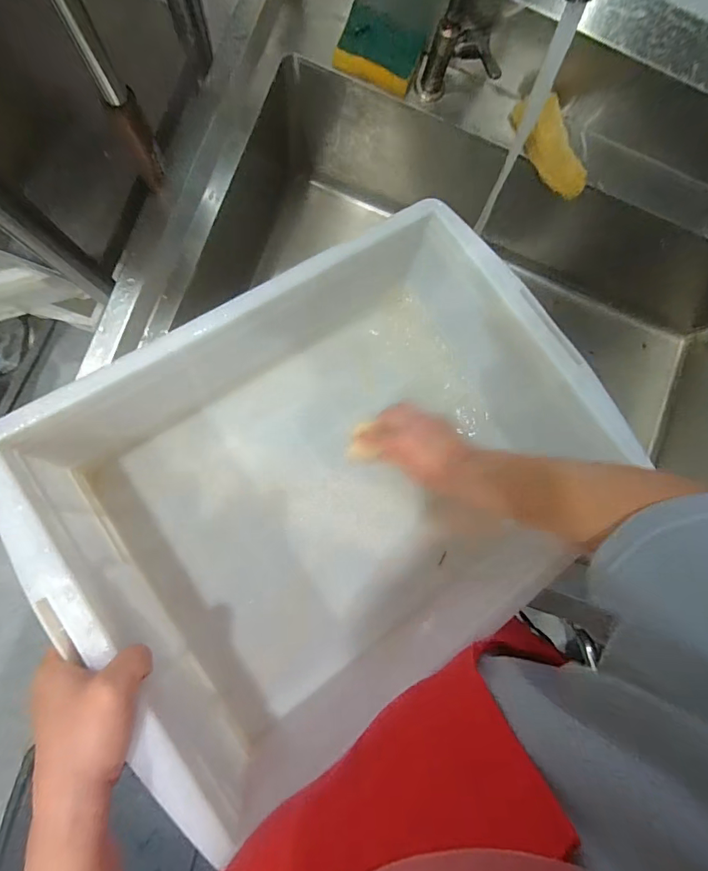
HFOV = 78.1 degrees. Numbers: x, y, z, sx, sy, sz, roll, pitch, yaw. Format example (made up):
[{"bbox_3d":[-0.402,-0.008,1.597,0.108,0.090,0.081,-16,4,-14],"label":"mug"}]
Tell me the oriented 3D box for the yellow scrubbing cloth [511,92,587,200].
[{"bbox_3d":[0.278,-0.396,0.603,0.048,0.043,0.140,-39,104,-7],"label":"yellow scrubbing cloth"}]

